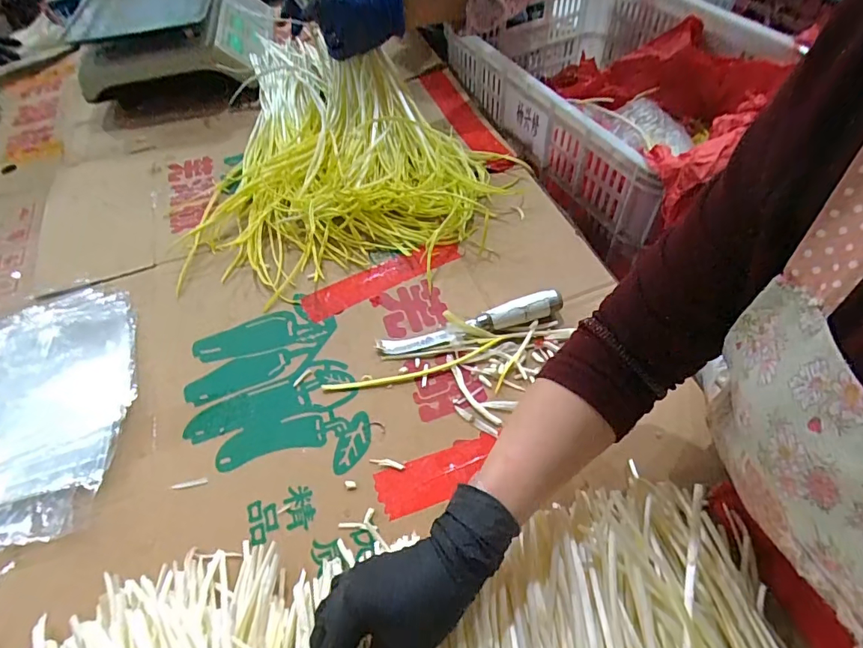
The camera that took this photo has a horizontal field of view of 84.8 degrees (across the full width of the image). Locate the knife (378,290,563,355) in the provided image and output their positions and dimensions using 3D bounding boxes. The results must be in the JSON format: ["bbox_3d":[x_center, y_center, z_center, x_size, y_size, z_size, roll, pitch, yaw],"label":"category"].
[{"bbox_3d":[0.043,0.001,0.508,0.196,0.031,0.023,-12,54,-4],"label":"knife"}]

